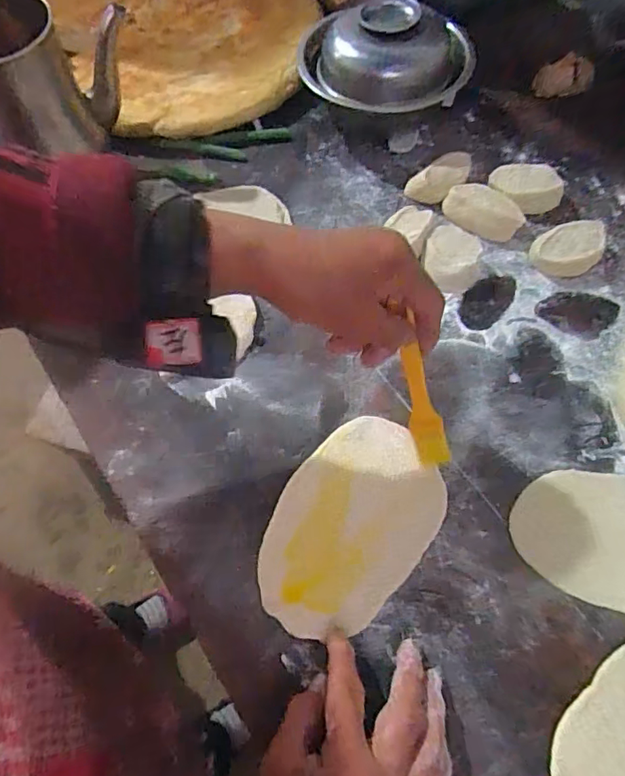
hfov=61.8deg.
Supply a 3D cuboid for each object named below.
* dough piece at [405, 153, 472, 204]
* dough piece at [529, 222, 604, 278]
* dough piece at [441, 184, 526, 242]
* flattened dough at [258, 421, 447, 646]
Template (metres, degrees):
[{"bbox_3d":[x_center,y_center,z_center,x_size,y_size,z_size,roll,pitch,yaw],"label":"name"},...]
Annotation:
[{"bbox_3d":[0.122,-0.200,0.501,0.058,0.028,0.034,-35,70,-15],"label":"dough piece"},{"bbox_3d":[0.231,-0.124,0.466,0.066,0.026,0.043,-7,66,-4],"label":"dough piece"},{"bbox_3d":[0.157,-0.164,0.481,0.071,0.023,0.039,31,69,13],"label":"dough piece"},{"bbox_3d":[0.026,0.096,0.375,0.100,0.008,0.158,37,70,15],"label":"flattened dough"}]

